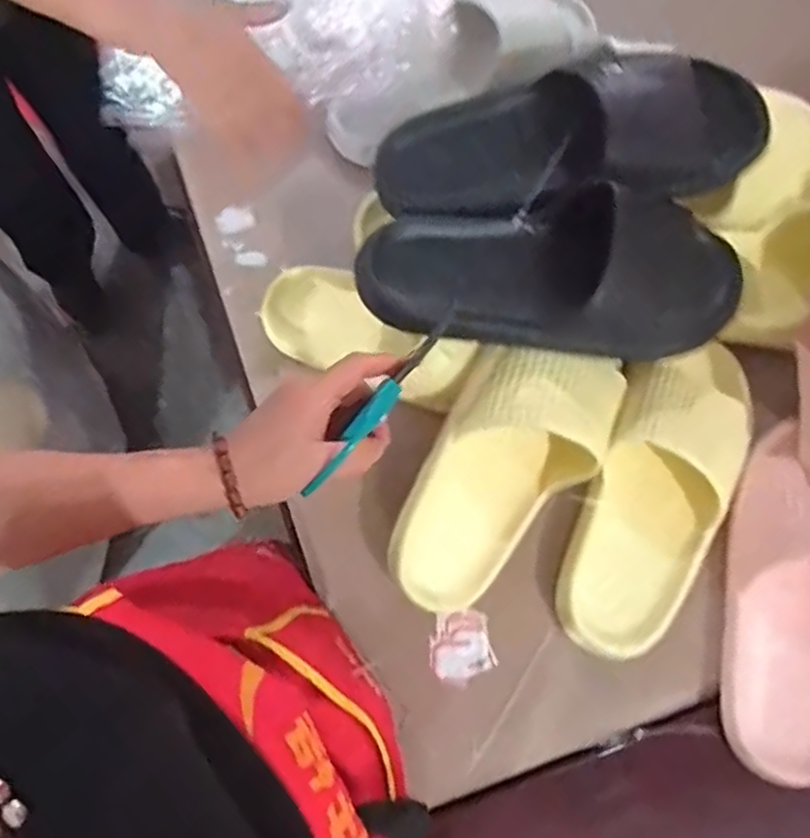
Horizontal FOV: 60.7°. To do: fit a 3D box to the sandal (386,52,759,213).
[{"bbox_3d":[0.117,-0.198,0.505,0.268,0.070,0.100,-7,76,-2],"label":"sandal"}]

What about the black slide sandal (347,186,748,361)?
[{"bbox_3d":[0.111,-0.101,0.491,0.276,0.067,0.105,-2,76,0],"label":"black slide sandal"}]

